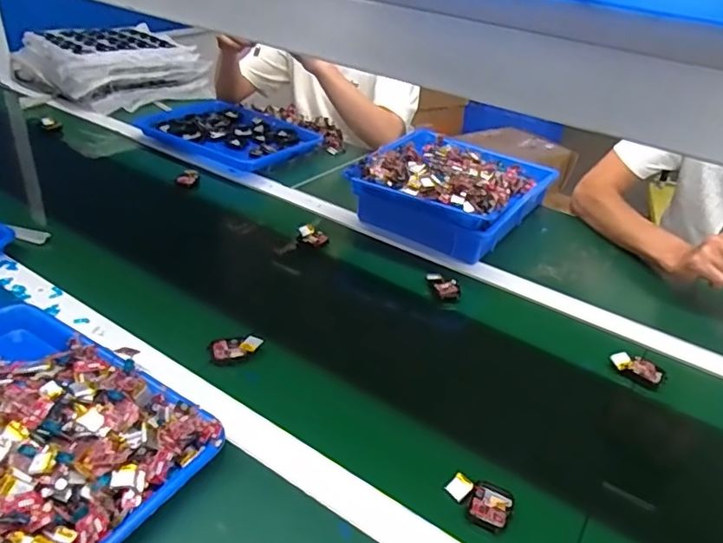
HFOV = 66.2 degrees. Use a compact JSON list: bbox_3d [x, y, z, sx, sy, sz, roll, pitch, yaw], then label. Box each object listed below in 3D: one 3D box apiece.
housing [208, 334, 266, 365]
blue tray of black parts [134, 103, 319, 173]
[{"bbox_3d":[-0.147,0.089,0.650,0.063,0.019,0.028,-13,38,-26],"label":"housing"},{"bbox_3d":[-0.263,-0.278,1.113,0.310,0.035,0.221,22,37,23],"label":"blue tray of black parts"}]

